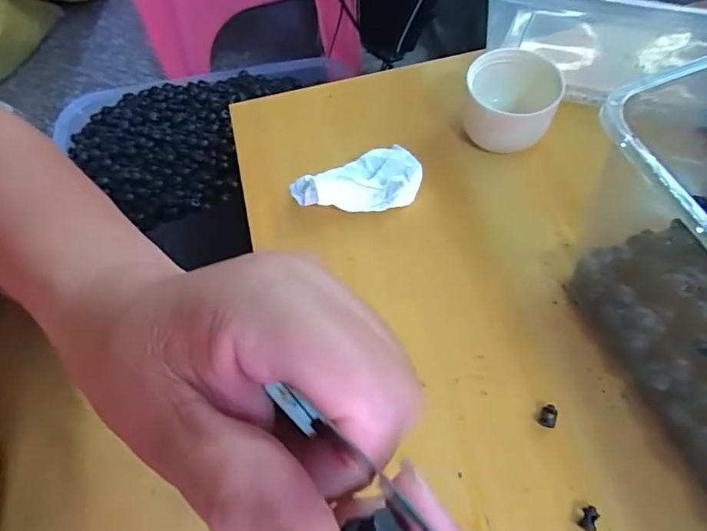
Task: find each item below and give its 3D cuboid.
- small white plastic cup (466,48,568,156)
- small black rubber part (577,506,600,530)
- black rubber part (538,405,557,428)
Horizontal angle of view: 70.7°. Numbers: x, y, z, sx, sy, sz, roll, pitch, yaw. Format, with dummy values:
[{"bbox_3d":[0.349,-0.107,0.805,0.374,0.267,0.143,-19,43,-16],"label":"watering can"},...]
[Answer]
[{"bbox_3d":[0.114,-0.116,0.371,0.066,0.054,0.071,21,64,14],"label":"small white plastic cup"},{"bbox_3d":[0.125,0.134,0.263,0.009,0.008,0.012,20,64,13],"label":"small black rubber part"},{"bbox_3d":[0.113,0.087,0.289,0.009,0.006,0.012,21,64,14],"label":"black rubber part"}]

